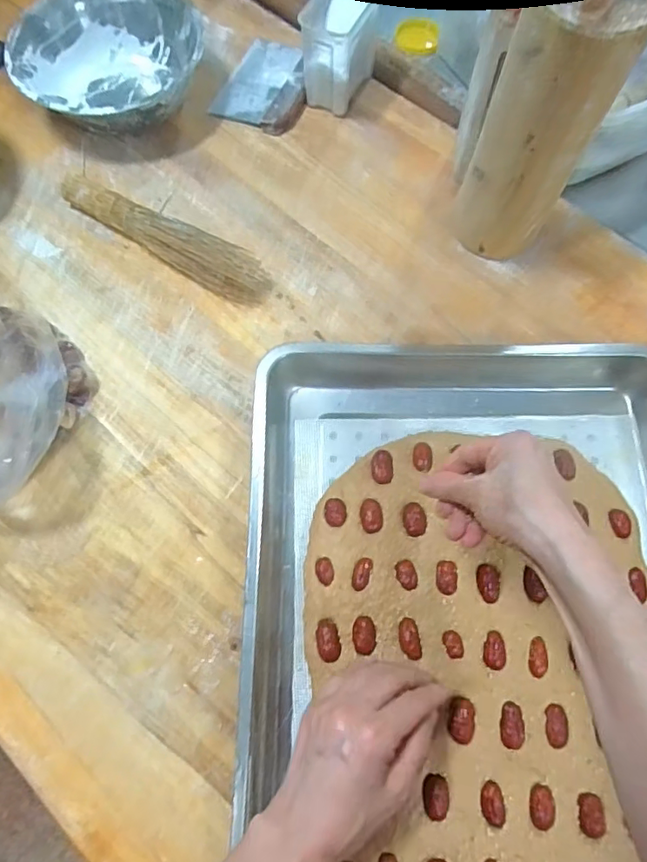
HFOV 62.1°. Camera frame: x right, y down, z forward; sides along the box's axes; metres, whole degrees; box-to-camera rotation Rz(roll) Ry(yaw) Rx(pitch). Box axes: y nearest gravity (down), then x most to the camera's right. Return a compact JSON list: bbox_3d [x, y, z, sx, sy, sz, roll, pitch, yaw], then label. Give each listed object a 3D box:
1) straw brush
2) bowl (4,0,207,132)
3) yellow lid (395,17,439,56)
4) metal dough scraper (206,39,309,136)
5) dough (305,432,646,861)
[{"bbox_3d":[-0.176,-0.219,0.588,0.265,0.048,0.055,31,73,11],"label":"straw brush"},{"bbox_3d":[-0.256,-0.446,0.654,0.214,0.076,0.194,-5,70,-2],"label":"bowl"},{"bbox_3d":[0.129,-0.545,0.743,0.061,0.042,0.005,14,38,12],"label":"yellow lid"},{"bbox_3d":[-0.069,-0.447,0.686,0.103,0.015,0.154,19,71,7],"label":"metal dough scraper"},{"bbox_3d":[0.123,0.215,0.434,0.282,0.019,0.432,6,70,2],"label":"dough"}]

